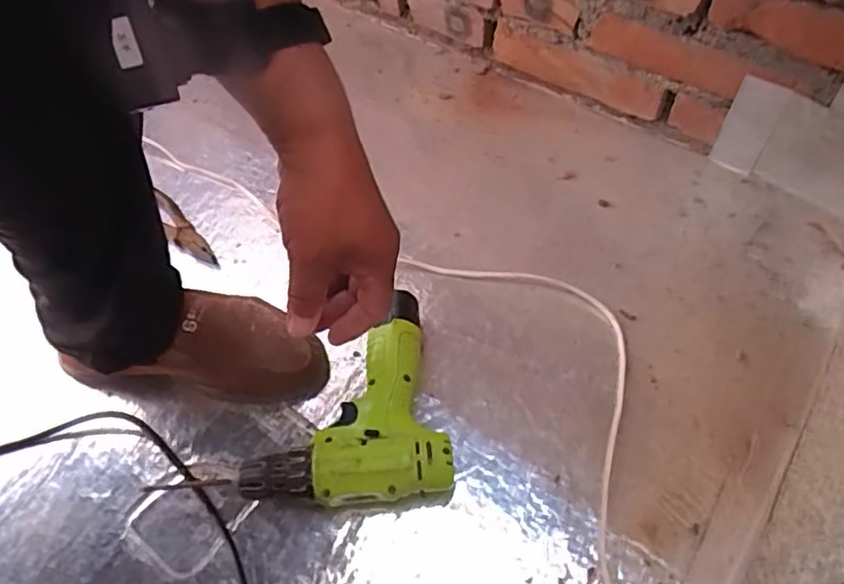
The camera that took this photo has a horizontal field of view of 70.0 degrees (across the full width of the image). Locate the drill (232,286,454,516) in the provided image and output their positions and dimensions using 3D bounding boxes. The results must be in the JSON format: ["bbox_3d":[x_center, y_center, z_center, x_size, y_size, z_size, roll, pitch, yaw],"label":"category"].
[{"bbox_3d":[-0.074,0.101,0.545,0.174,0.051,0.187,-11,57,-4],"label":"drill"}]

